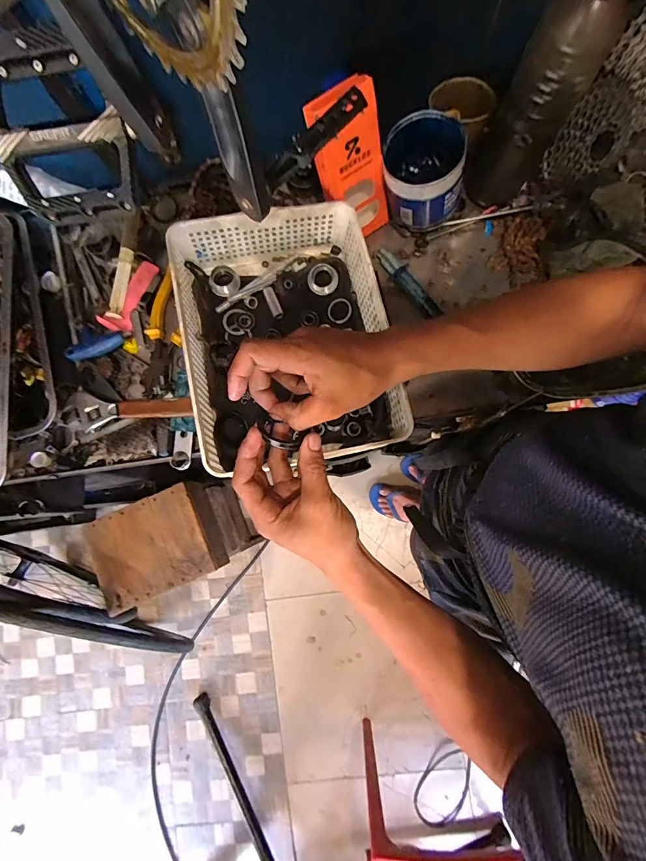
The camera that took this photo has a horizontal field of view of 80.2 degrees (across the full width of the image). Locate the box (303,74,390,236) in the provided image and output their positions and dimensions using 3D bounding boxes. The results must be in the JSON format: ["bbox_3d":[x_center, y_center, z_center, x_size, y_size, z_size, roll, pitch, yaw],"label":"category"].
[{"bbox_3d":[0.039,-0.337,0.496,0.080,0.176,0.026,-27,59,4],"label":"box"}]

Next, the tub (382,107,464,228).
[{"bbox_3d":[0.135,-0.343,0.519,0.098,0.095,0.104,0,84,4],"label":"tub"}]

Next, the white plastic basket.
[{"bbox_3d":[-0.047,-0.132,0.502,0.249,0.098,0.308,-14,83,3],"label":"white plastic basket"}]

